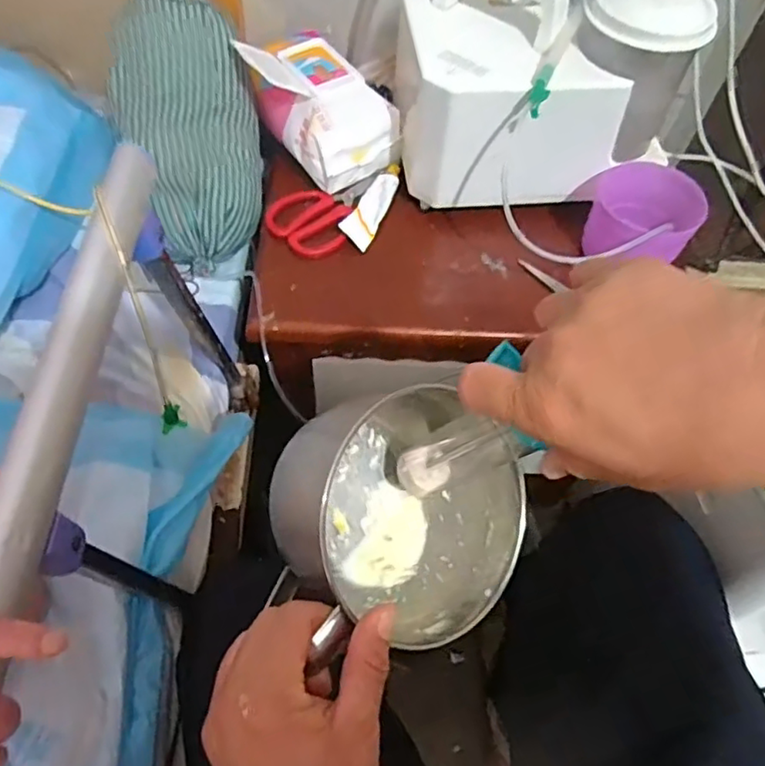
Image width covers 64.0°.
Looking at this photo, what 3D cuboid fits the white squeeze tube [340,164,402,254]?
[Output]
[{"bbox_3d":[-0.008,-0.197,0.673,0.034,0.022,0.117,24,59,11],"label":"white squeeze tube"}]

